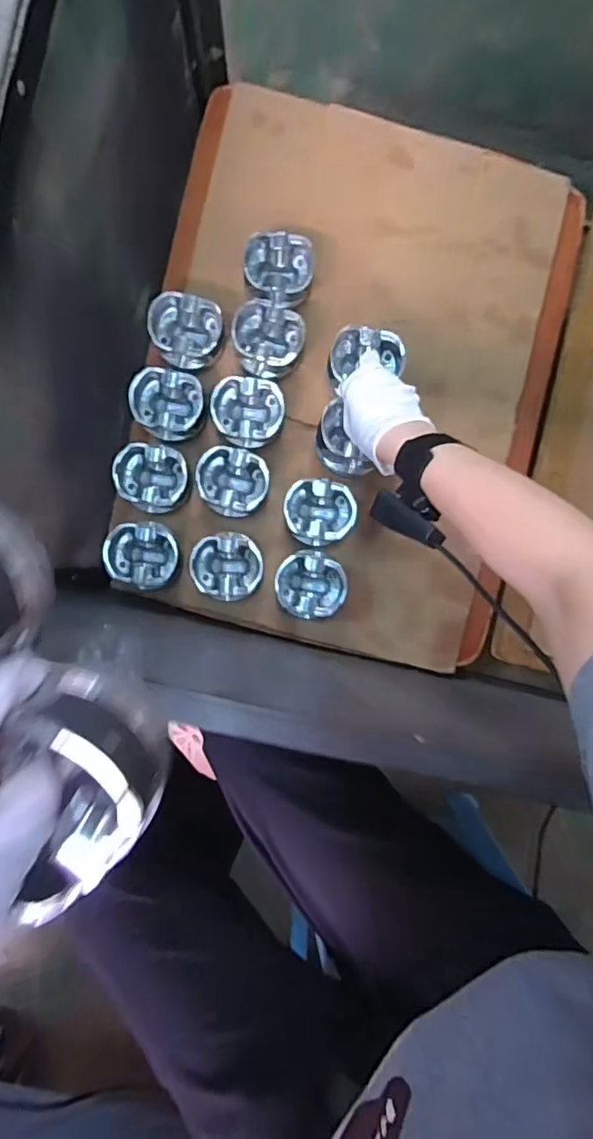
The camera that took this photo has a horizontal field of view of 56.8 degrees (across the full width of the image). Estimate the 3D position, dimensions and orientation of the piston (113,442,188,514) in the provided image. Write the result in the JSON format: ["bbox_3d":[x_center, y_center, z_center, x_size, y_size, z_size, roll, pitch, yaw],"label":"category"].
[{"bbox_3d":[-0.177,-0.112,0.676,0.084,0.043,0.079,0,90,-3],"label":"piston"}]

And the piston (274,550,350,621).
[{"bbox_3d":[0.017,0.018,0.682,0.084,0.053,0.081,-3,90,-3],"label":"piston"}]

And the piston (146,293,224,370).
[{"bbox_3d":[-0.134,-0.291,0.672,0.085,0.044,0.076,0,90,-3],"label":"piston"}]

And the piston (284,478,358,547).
[{"bbox_3d":[0.028,-0.071,0.685,0.085,0.046,0.080,-1,93,-4],"label":"piston"}]

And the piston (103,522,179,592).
[{"bbox_3d":[-0.188,-0.018,0.684,0.089,0.054,0.082,2,90,-3],"label":"piston"}]

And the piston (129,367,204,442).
[{"bbox_3d":[-0.158,-0.203,0.683,0.088,0.047,0.083,0,90,-3],"label":"piston"}]

